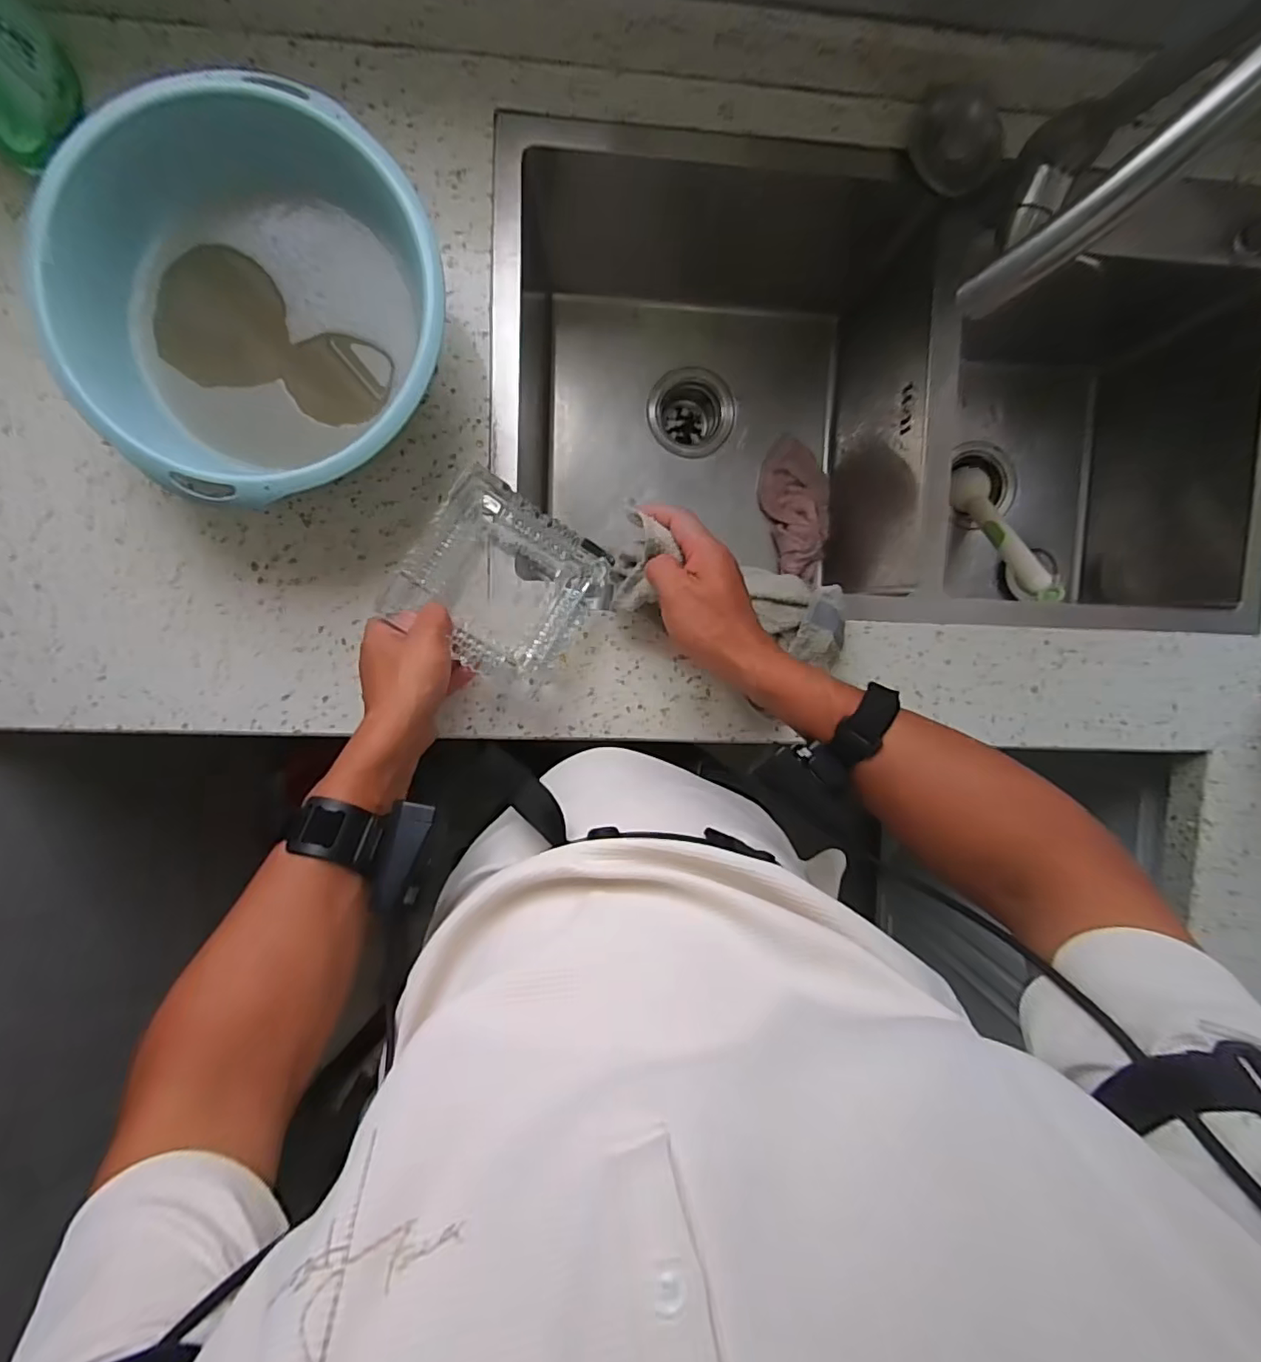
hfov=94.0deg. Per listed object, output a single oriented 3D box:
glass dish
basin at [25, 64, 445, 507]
[{"bbox_3d":[-0.111,-0.086,0.520,0.148,0.061,0.142,32,94,-7],"label":"glass dish"},{"bbox_3d":[-0.282,-0.273,0.451,0.269,0.108,0.253,0,95,-4],"label":"basin"}]

